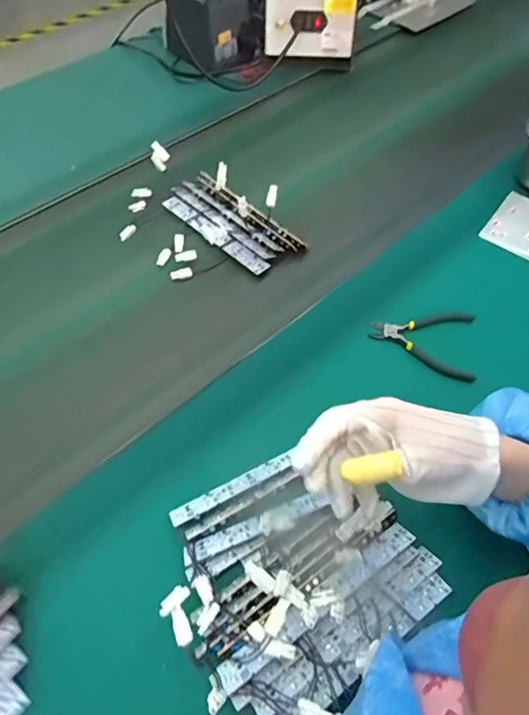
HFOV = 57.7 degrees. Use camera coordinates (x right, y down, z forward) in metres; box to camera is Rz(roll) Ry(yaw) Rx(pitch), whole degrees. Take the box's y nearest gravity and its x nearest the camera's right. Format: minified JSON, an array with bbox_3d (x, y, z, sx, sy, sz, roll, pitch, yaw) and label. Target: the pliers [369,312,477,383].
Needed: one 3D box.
[{"bbox_3d":[0.185,-0.018,0.560,0.117,0.016,0.090,5,58,5],"label":"pliers"}]

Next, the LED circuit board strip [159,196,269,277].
[{"bbox_3d":[-0.071,-0.170,0.656,0.194,0.009,0.024,39,73,24],"label":"LED circuit board strip"}]

